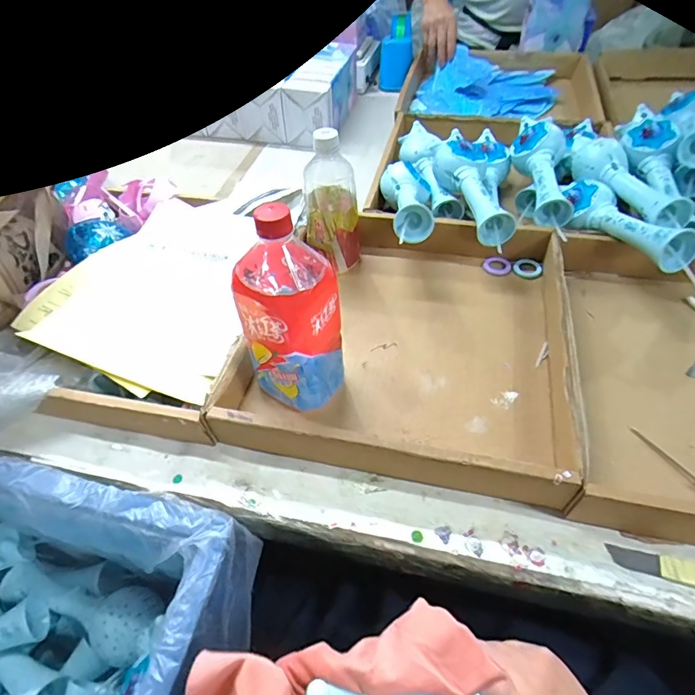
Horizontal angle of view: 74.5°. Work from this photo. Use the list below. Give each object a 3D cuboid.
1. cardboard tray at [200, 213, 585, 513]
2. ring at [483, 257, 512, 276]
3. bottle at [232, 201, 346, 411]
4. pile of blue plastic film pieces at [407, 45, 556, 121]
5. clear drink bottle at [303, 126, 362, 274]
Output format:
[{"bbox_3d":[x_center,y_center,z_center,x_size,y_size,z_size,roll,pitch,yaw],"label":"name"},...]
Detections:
[{"bbox_3d":[0.081,-0.028,0.543,0.349,0.059,0.380,11,51,13],"label":"cardboard tray"},{"bbox_3d":[0.211,-0.115,0.644,0.038,0.007,0.035,-2,49,2],"label":"ring"},{"bbox_3d":[-0.052,-0.025,0.438,0.074,0.220,0.068,25,55,22],"label":"bottle"},{"bbox_3d":[0.286,-0.551,0.955,0.283,0.072,0.180,9,51,11],"label":"pile of blue plastic film pieces"},{"bbox_3d":[-0.021,-0.191,0.607,0.070,0.186,0.080,-2,49,2],"label":"clear drink bottle"}]

